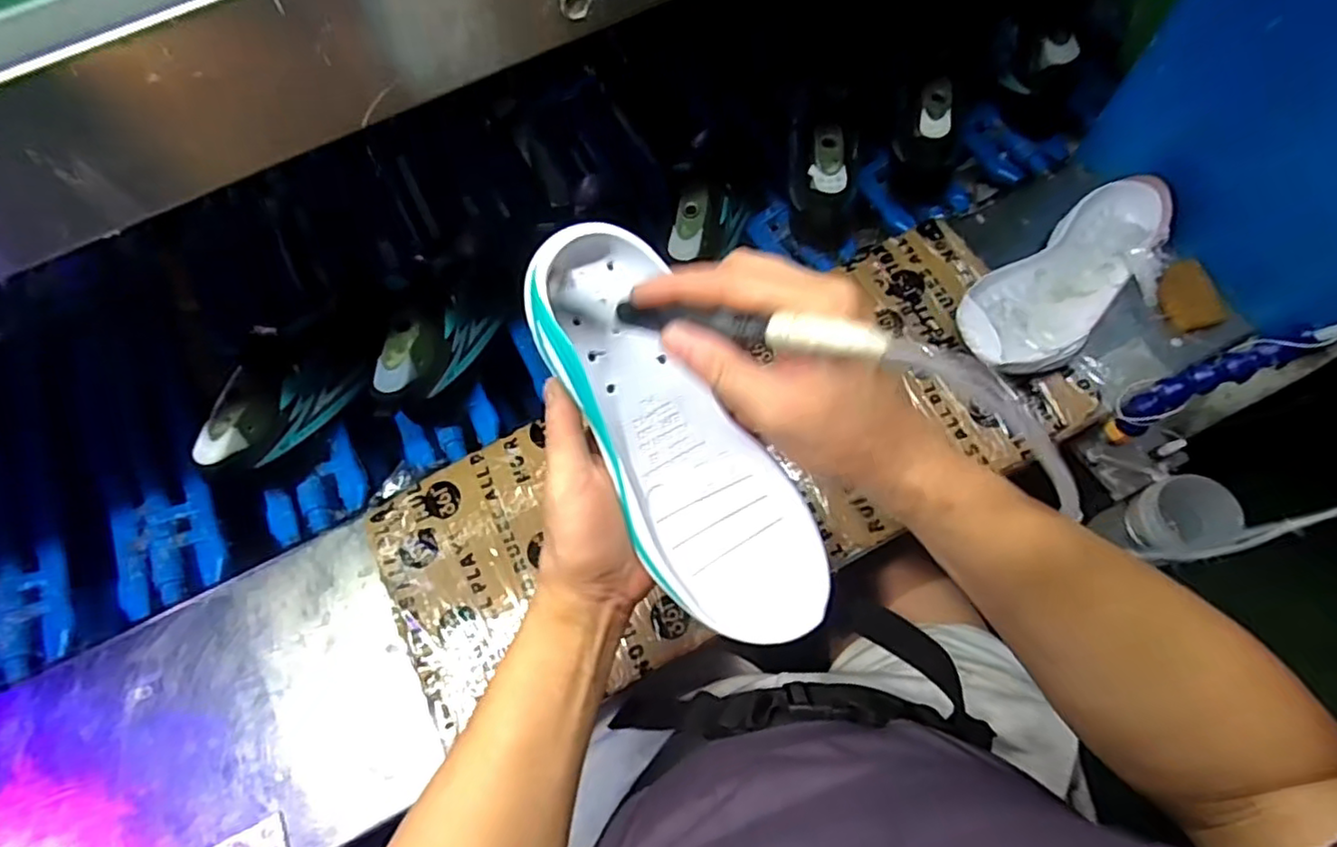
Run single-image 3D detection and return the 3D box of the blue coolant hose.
[{"bbox_3d":[0.409,-0.027,0.503,0.032,0.152,0.026,8,58,-26],"label":"blue coolant hose"}]

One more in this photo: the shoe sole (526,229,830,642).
[{"bbox_3d":[0.003,0.010,0.350,0.088,0.029,0.237,-32,96,-14],"label":"shoe sole"}]

